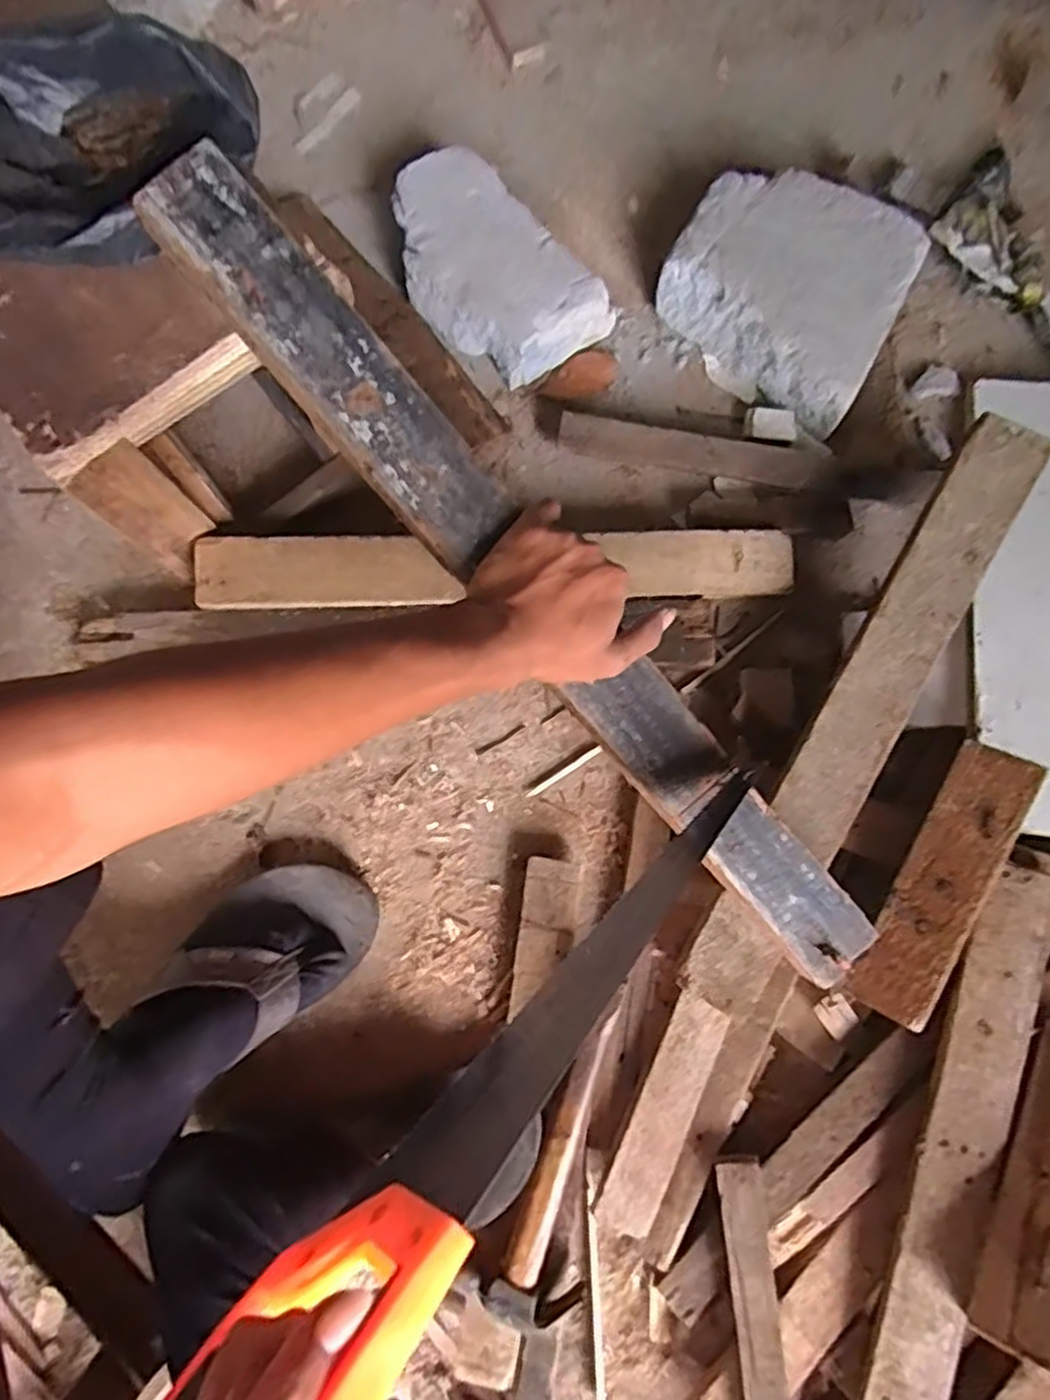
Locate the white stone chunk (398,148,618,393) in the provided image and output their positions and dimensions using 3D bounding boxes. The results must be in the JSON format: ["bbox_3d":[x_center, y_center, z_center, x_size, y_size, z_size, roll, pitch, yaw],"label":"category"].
[{"bbox_3d":[-0.032,-0.390,0.687,0.123,0.074,0.202,-45,82,-7],"label":"white stone chunk"}]

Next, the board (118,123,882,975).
[{"bbox_3d":[0.009,-0.062,0.478,0.059,0.015,0.644,-42,98,-6],"label":"board"}]

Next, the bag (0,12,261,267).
[{"bbox_3d":[-0.286,-0.321,0.444,0.252,0.094,0.097,-17,80,-2],"label":"bag"}]

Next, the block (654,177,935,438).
[{"bbox_3d":[0.237,-0.373,0.680,0.198,0.070,0.185,33,82,6],"label":"block"}]

